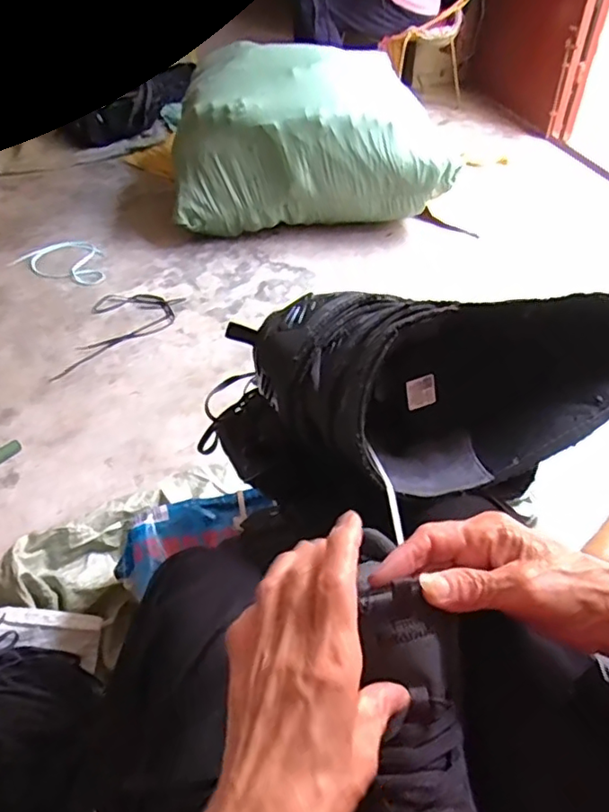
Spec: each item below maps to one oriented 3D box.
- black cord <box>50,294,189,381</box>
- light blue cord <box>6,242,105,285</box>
[{"bbox_3d":[-0.418,-0.168,1.349,0.208,0.008,0.317,2,45,3],"label":"black cord"},{"bbox_3d":[-0.629,-0.395,1.580,0.266,0.012,0.182,19,49,19],"label":"light blue cord"}]

